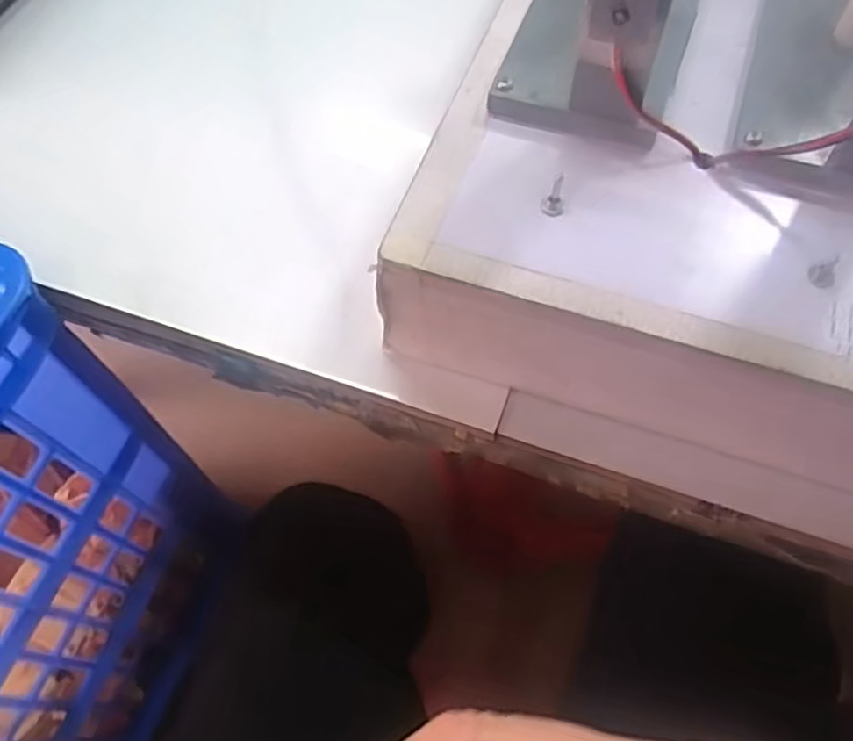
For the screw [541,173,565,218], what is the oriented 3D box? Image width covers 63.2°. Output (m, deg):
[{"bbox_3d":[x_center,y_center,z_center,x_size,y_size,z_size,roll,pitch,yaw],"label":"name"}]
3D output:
[{"bbox_3d":[0.048,-0.066,0.261,0.009,0.011,0.010,0,62,3],"label":"screw"}]

